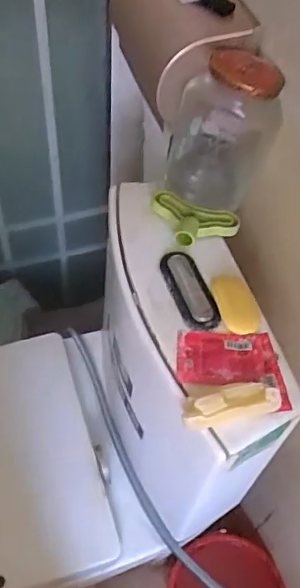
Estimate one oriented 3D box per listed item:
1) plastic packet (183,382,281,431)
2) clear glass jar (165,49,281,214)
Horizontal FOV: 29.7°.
[{"bbox_3d":[0.076,0.105,0.542,0.093,0.019,0.031,-9,54,-11],"label":"plastic packet"},{"bbox_3d":[0.079,-0.188,0.664,0.104,0.181,0.091,-9,54,-11],"label":"clear glass jar"}]

